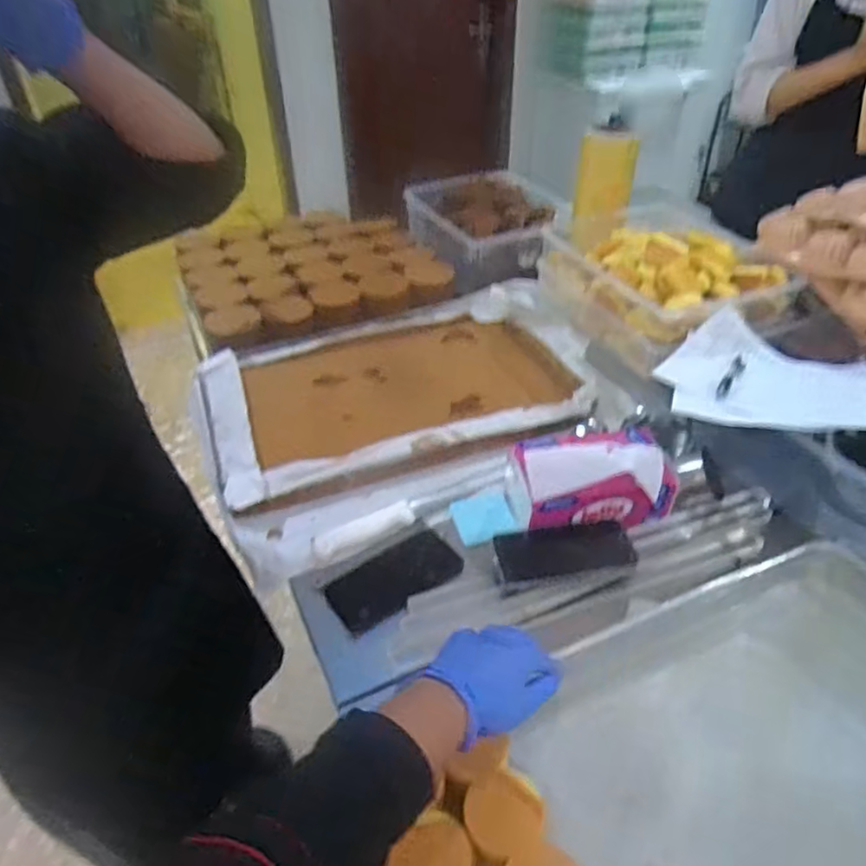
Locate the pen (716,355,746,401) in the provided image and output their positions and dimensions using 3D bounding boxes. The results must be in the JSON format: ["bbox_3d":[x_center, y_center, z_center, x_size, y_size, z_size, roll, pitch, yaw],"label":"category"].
[{"bbox_3d":[0.406,-0.076,0.879,0.016,0.011,0.133,23,45,27],"label":"pen"}]

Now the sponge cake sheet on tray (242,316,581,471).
[{"bbox_3d":[-0.037,-0.088,1.070,0.521,0.039,0.299,-12,46,-16],"label":"sponge cake sheet on tray"}]

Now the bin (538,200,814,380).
[{"bbox_3d":[0.376,-0.268,1.112,0.273,0.156,0.392,-16,41,-17],"label":"bin"}]

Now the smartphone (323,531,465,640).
[{"bbox_3d":[-0.045,0.176,0.785,0.166,0.006,0.080,-26,45,-27],"label":"smartphone"}]

